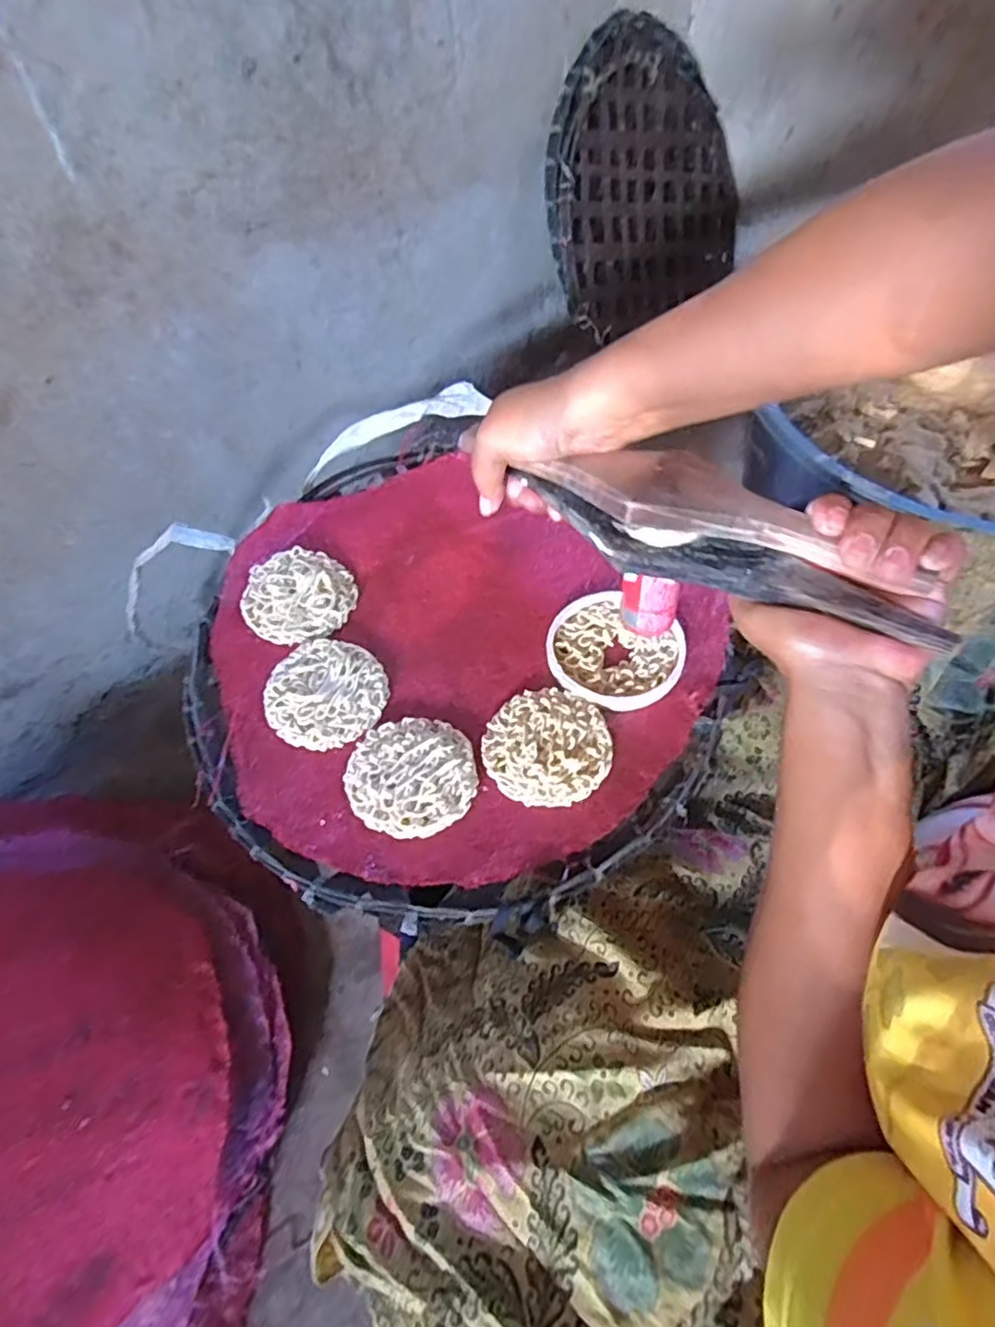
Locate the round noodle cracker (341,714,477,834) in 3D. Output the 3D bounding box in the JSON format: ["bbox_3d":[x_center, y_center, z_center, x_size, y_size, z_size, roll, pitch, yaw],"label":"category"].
[{"bbox_3d":[-0.052,0.065,0.392,0.074,0.008,0.073,-2,59,3],"label":"round noodle cracker"}]

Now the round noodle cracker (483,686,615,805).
[{"bbox_3d":[0.029,0.049,0.399,0.072,0.009,0.075,-2,59,3],"label":"round noodle cracker"}]

